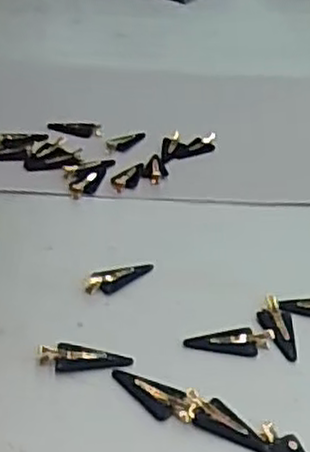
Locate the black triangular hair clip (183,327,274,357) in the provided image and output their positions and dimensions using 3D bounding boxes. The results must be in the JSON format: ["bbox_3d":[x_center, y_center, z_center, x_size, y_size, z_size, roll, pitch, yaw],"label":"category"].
[{"bbox_3d":[0.053,0.081,0.501,0.063,0.008,0.021,-3,32,-11],"label":"black triangular hair clip"}]

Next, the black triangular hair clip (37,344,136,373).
[{"bbox_3d":[-0.046,0.086,0.476,0.060,0.010,0.021,0,32,-7],"label":"black triangular hair clip"}]

